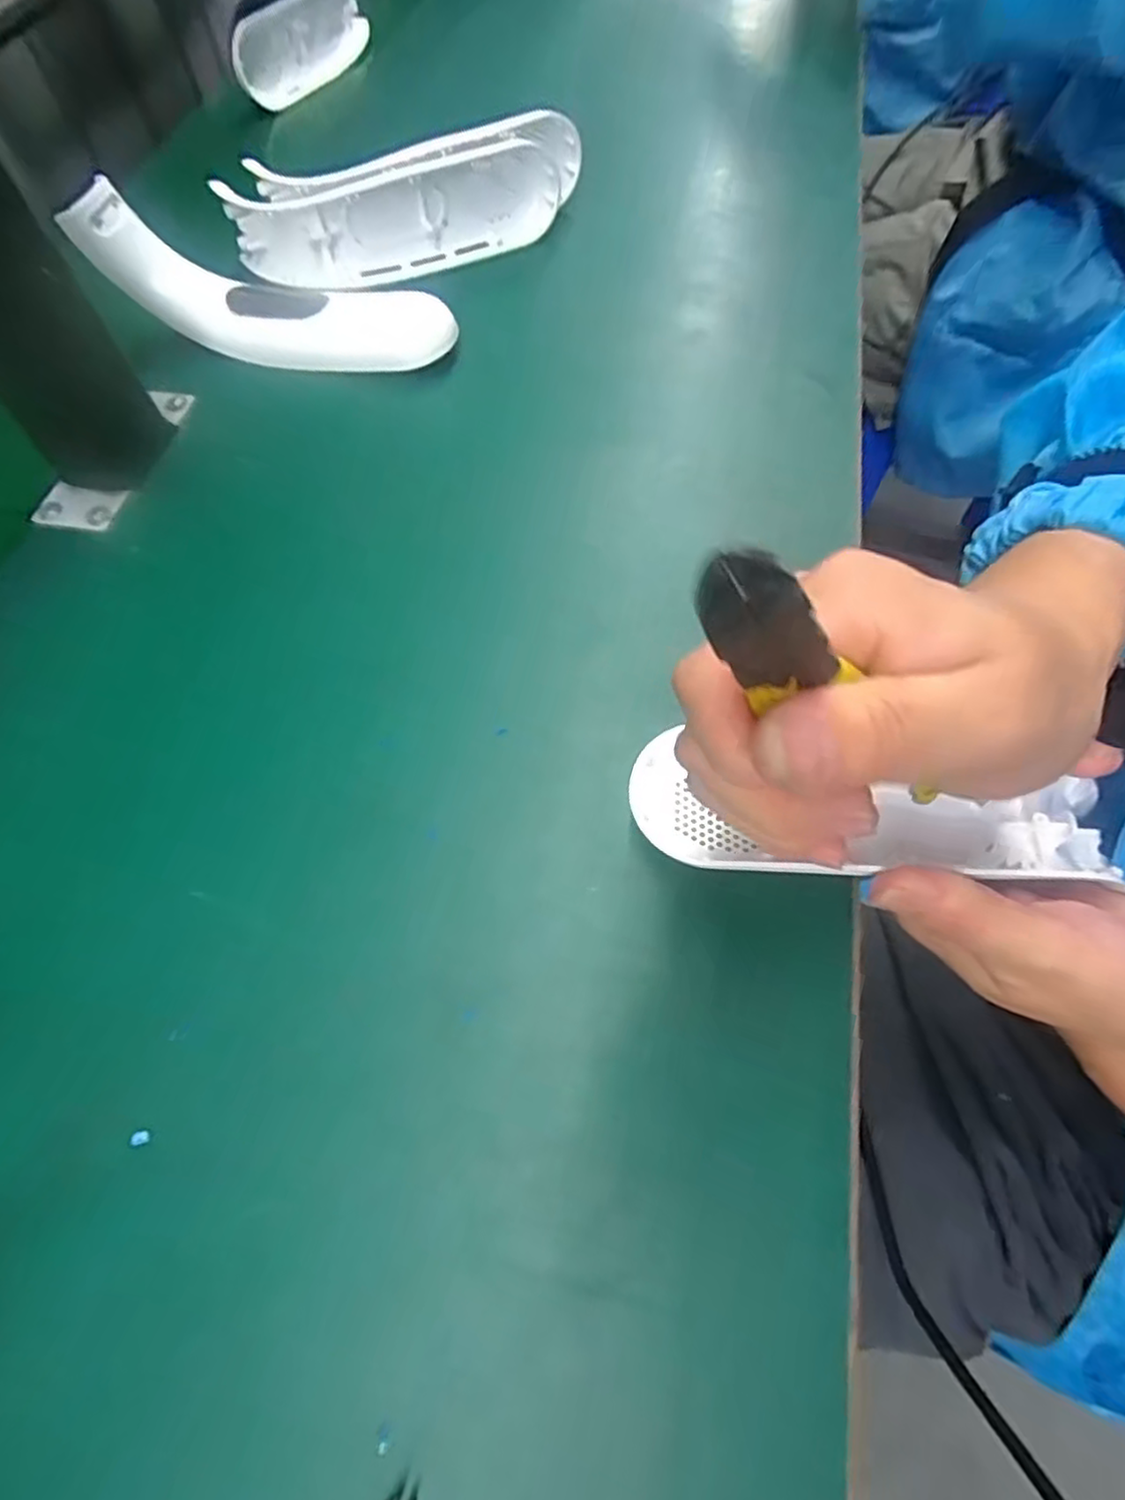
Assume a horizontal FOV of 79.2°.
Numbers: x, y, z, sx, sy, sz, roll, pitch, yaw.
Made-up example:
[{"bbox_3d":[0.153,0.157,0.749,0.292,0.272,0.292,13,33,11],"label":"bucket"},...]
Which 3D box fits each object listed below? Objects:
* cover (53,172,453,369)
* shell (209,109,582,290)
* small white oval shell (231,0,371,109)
[{"bbox_3d":[-0.169,-0.244,0.369,0.180,0.044,0.052,14,63,-4],"label":"cover"},{"bbox_3d":[-0.092,-0.332,0.411,0.214,0.050,0.064,-9,62,-2],"label":"shell"},{"bbox_3d":[-0.217,-0.591,0.571,0.029,0.056,0.168,20,65,13],"label":"small white oval shell"}]

